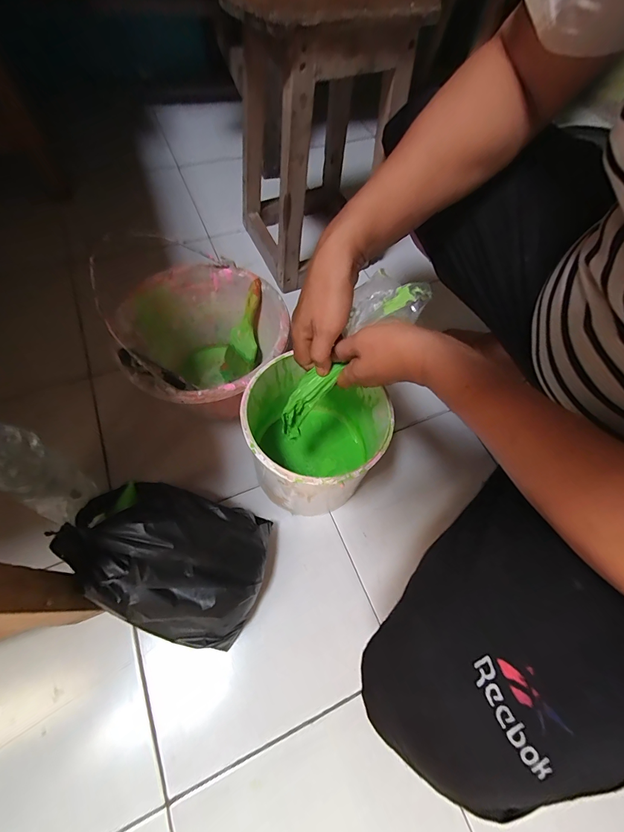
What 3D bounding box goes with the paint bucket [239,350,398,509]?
[{"bbox_3d":[0.002,0.032,0.496,0.171,0.181,0.175,2,62,-3],"label":"paint bucket"}]

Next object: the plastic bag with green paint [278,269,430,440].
[{"bbox_3d":[0.023,-0.063,0.392,0.227,0.034,0.056,-46,68,23],"label":"plastic bag with green paint"}]

